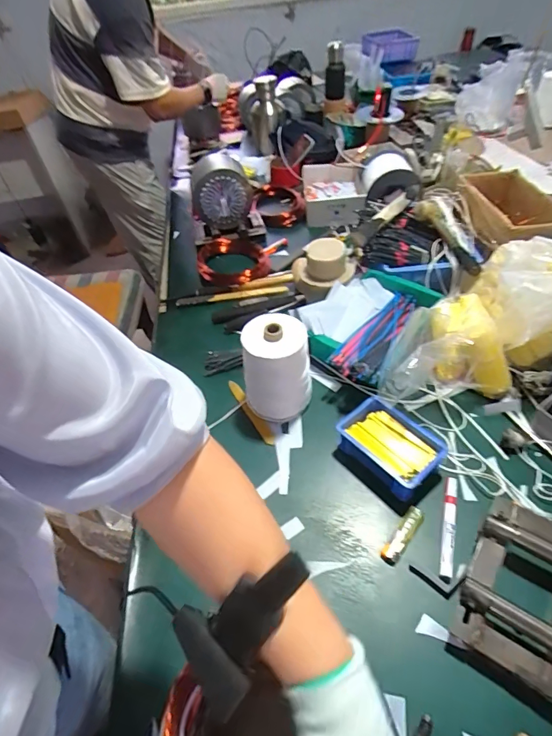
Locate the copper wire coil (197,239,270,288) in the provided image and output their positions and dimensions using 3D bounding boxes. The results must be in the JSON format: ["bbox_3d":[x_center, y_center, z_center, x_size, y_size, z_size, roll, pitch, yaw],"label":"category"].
[{"bbox_3d":[-0.111,-0.277,1.061,0.173,0.048,0.173,-3,47,4],"label":"copper wire coil"}]

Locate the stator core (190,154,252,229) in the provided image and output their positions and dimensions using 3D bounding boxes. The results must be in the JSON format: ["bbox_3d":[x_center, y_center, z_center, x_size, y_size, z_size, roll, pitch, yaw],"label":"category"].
[{"bbox_3d":[-0.147,-0.472,1.107,0.159,0.147,0.127,-9,47,-2],"label":"stator core"}]

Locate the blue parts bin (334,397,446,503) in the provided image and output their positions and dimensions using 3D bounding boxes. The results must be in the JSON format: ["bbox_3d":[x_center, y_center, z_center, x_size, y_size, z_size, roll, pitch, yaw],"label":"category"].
[{"bbox_3d":[0.182,0.126,0.666,0.104,0.054,0.150,-33,52,-22],"label":"blue parts bin"}]

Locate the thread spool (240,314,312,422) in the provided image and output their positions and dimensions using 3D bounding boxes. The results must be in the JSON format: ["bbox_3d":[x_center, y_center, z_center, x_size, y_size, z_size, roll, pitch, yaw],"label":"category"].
[{"bbox_3d":[0.001,0.005,0.719,0.104,0.180,0.099,-3,47,4],"label":"thread spool"}]

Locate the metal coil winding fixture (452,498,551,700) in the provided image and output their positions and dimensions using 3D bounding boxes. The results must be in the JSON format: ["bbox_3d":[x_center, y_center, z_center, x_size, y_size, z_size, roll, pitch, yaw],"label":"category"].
[{"bbox_3d":[0.317,0.272,0.514,0.138,0.051,0.203,24,54,26],"label":"metal coil winding fixture"}]

